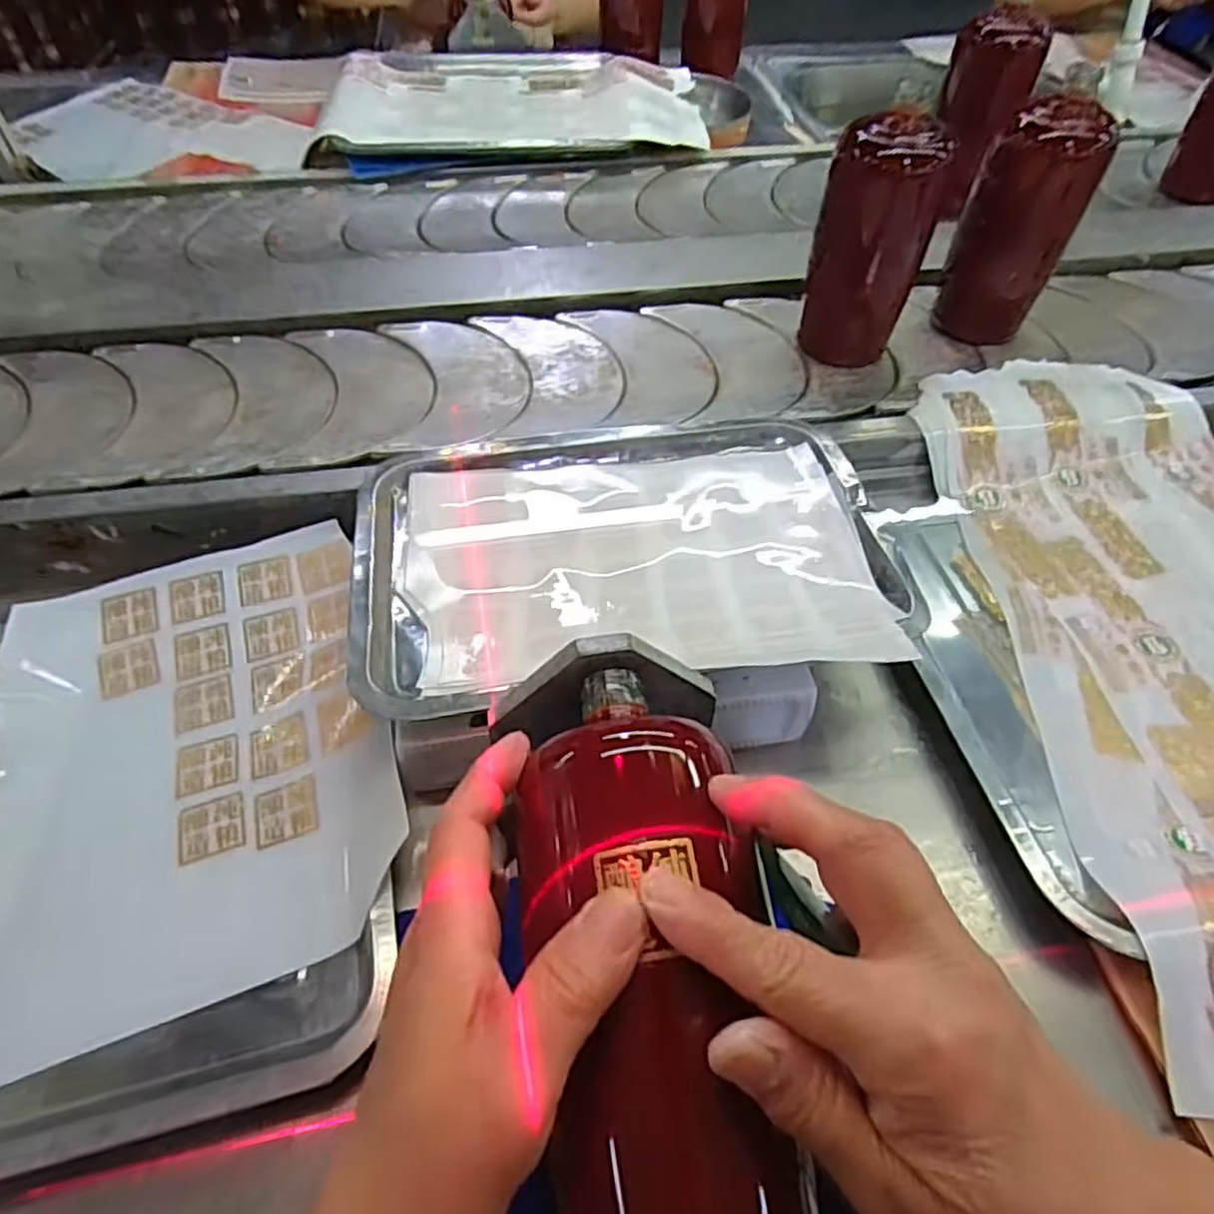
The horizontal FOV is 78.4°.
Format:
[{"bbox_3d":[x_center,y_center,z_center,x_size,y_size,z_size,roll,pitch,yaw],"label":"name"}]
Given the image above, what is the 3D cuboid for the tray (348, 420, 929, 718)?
[{"bbox_3d":[0.010,-0.038,0.432,0.299,0.032,0.203,-6,53,-6],"label":"tray"}]

